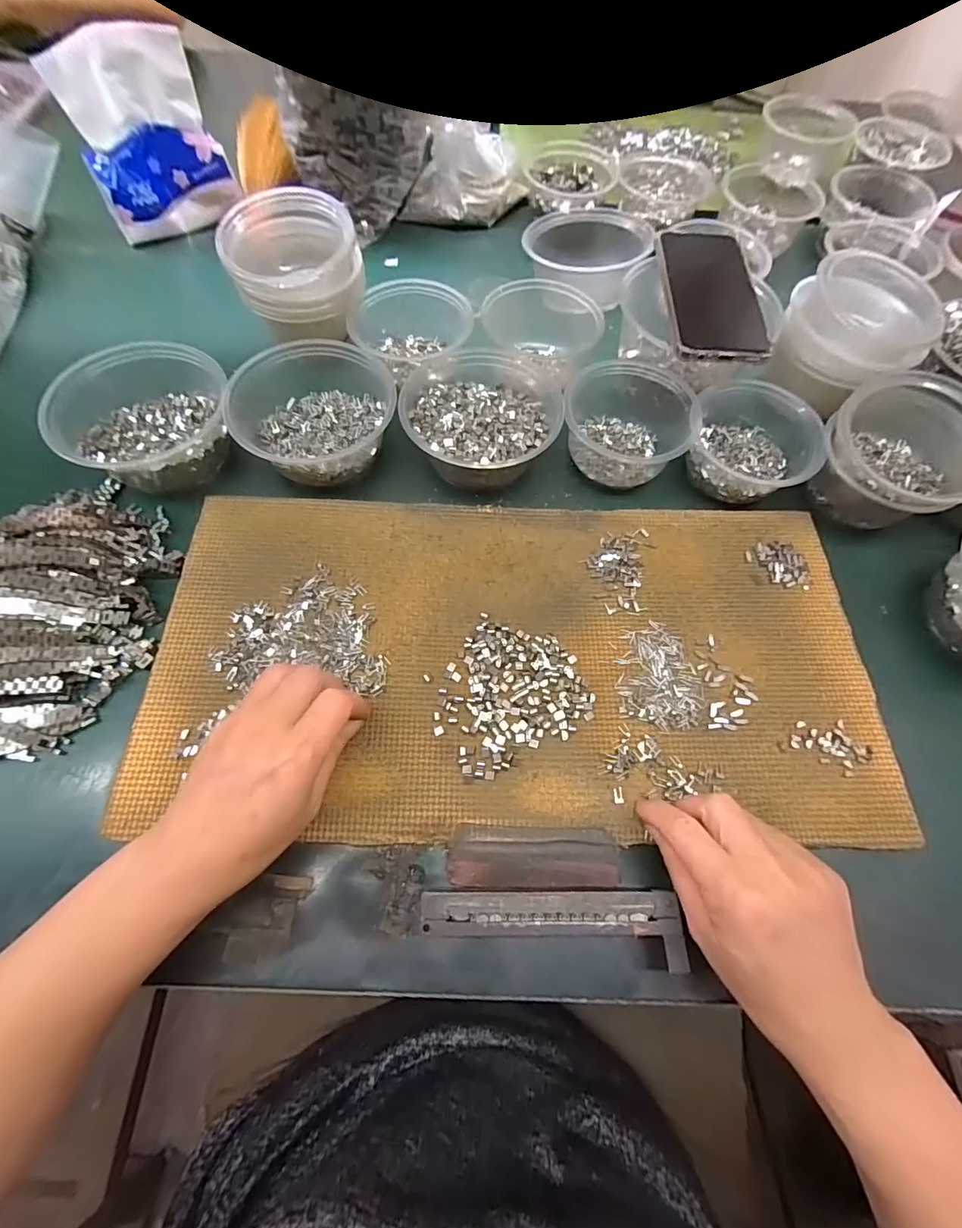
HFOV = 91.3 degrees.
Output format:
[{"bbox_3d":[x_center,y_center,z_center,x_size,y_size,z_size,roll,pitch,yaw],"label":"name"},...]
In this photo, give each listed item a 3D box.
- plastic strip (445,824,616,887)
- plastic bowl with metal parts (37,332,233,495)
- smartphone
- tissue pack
[{"bbox_3d":[0.033,0.153,0.296,0.104,0.009,0.033,2,68,-1],"label":"plastic strip"},{"bbox_3d":[-0.276,-0.164,0.394,0.121,0.064,0.134,36,71,12],"label":"plastic bowl with metal parts"},{"bbox_3d":[0.200,-0.278,0.411,0.076,0.009,0.150,3,67,-1],"label":"smartphone"},{"bbox_3d":[-0.360,-0.508,0.507,0.142,0.136,0.057,-34,72,-16],"label":"tissue pack"}]

